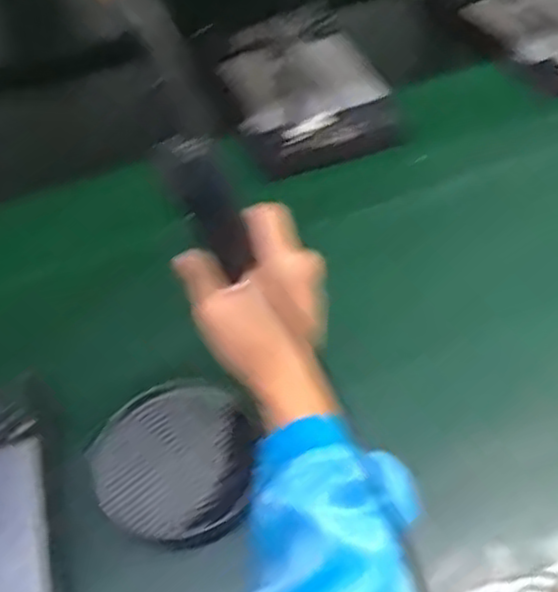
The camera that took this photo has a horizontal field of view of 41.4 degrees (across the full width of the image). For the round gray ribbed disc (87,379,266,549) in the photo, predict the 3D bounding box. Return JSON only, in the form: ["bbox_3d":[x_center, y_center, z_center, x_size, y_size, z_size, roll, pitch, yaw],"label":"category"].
[{"bbox_3d":[-0.076,0.114,0.524,0.109,0.017,0.116,-2,51,2],"label":"round gray ribbed disc"}]

